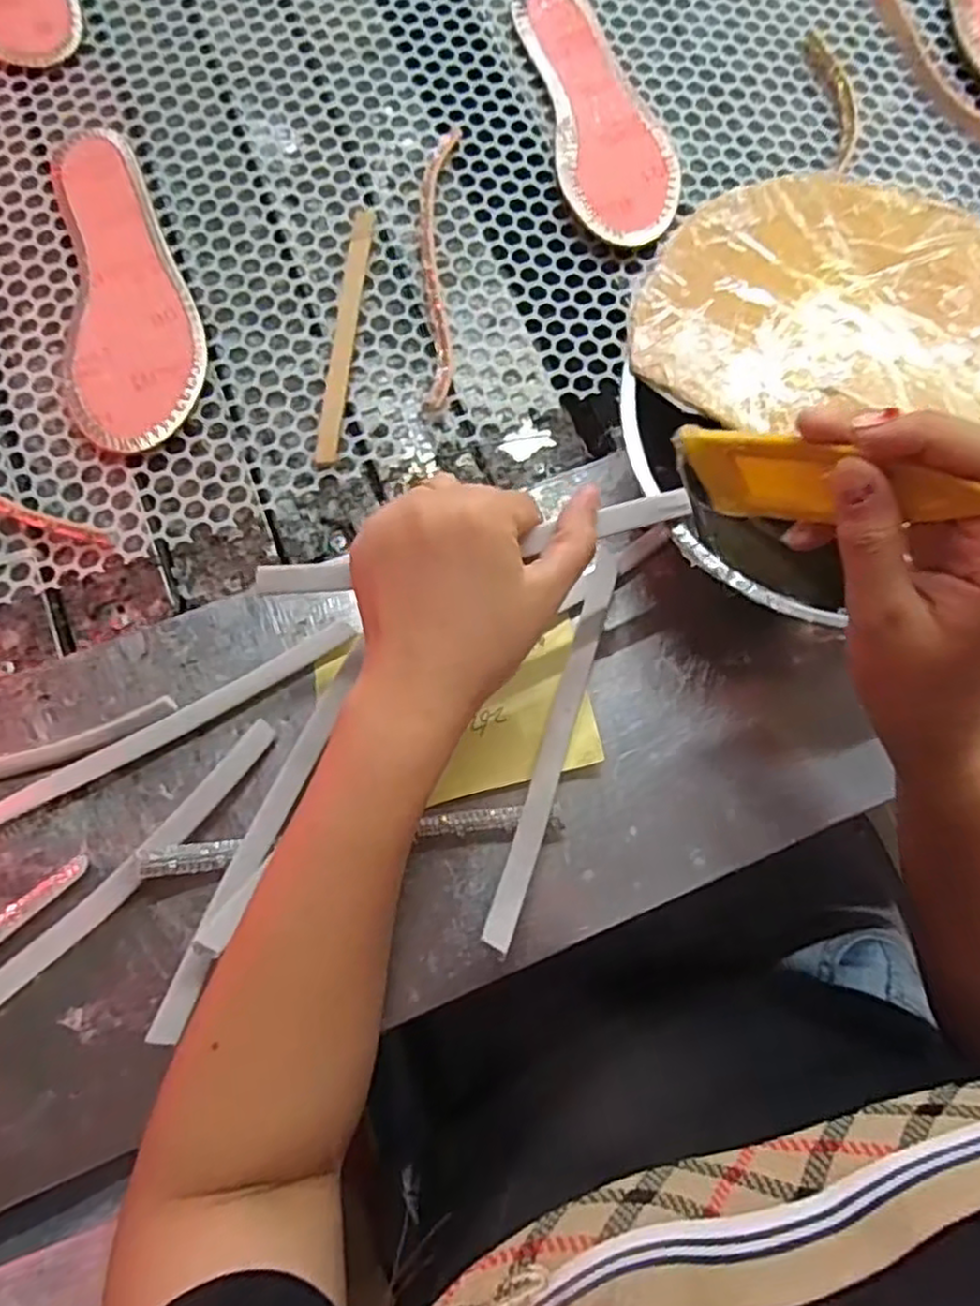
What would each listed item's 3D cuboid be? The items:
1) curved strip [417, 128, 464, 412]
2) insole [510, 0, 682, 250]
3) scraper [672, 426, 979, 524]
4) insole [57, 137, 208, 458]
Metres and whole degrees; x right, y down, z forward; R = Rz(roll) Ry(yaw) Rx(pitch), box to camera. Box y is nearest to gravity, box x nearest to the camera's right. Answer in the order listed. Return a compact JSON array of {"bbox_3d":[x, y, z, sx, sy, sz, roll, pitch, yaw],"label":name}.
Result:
[{"bbox_3d":[-0.035,-0.258,0.477,0.025,0.013,0.215,0,76,-2],"label":"curved strip"},{"bbox_3d":[0.078,-0.377,0.506,0.081,0.012,0.224,-11,77,-5],"label":"insole"},{"bbox_3d":[0.119,-0.063,0.271,0.006,0.125,0.033,-31,124,-22],"label":"scraper"},{"bbox_3d":[-0.229,-0.233,0.461,0.082,0.009,0.227,-8,76,-7],"label":"insole"}]

